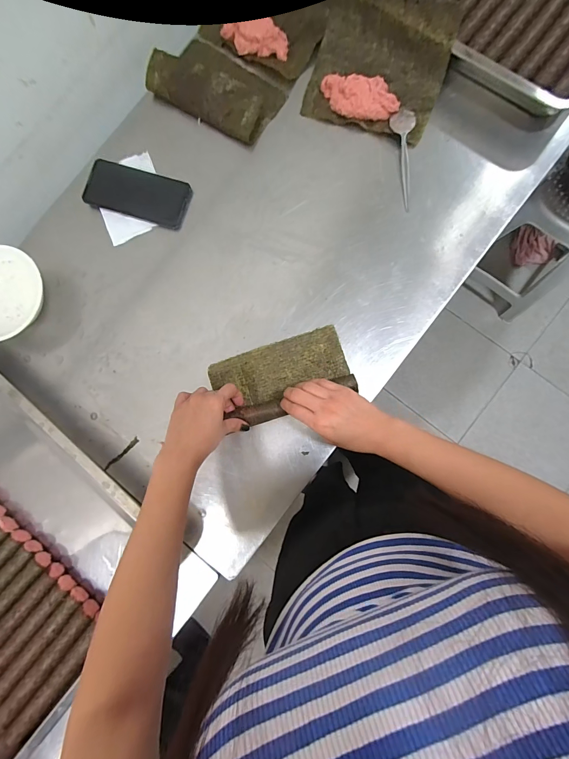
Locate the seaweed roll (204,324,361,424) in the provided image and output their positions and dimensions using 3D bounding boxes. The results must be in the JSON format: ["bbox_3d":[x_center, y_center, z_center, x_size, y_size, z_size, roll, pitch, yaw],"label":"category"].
[{"bbox_3d":[-0.005,-0.004,0.477,0.195,0.031,0.105,-19,84,1],"label":"seaweed roll"}]

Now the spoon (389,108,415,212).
[{"bbox_3d":[0.185,-0.342,0.511,0.035,0.013,0.156,-2,84,3],"label":"spoon"}]

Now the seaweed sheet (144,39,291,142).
[{"bbox_3d":[-0.107,-0.474,0.524,0.197,0.041,0.119,33,87,6],"label":"seaweed sheet"}]

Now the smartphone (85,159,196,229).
[{"bbox_3d":[-0.235,-0.299,0.531,0.163,0.014,0.077,17,86,5],"label":"smartphone"}]

